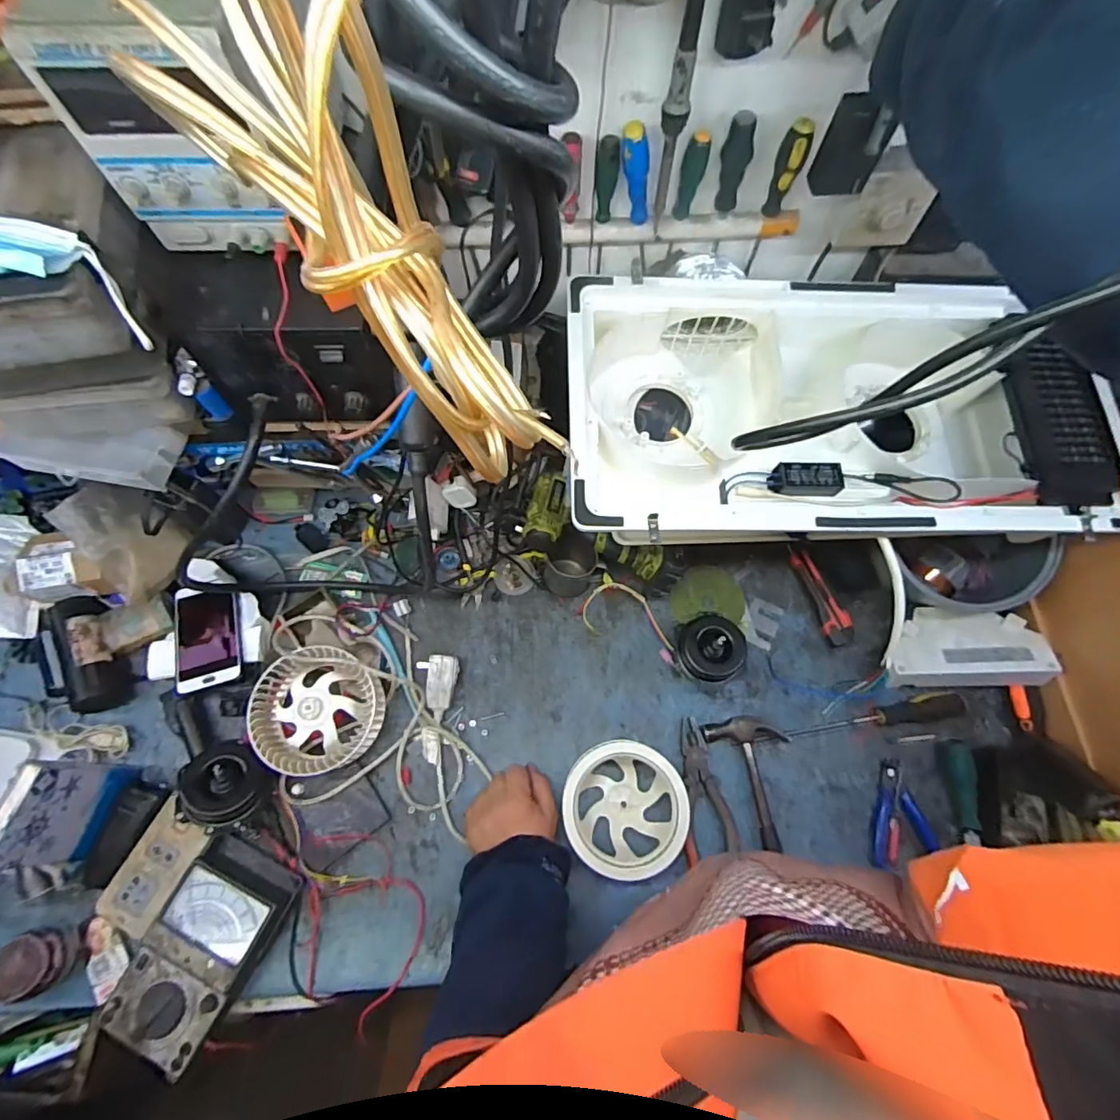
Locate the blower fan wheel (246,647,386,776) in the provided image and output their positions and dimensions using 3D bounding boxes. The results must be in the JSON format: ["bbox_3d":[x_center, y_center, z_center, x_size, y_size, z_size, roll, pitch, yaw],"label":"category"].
[{"bbox_3d":[-0.305,0.188,0.674,0.149,0.064,0.142,0,68,-1],"label":"blower fan wheel"}]

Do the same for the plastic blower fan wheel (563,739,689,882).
[{"bbox_3d":[0.075,0.292,0.641,0.137,0.066,0.139,0,68,-1],"label":"plastic blower fan wheel"}]

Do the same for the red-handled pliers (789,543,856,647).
[{"bbox_3d":[0.371,0.044,0.774,0.039,0.023,0.160,-16,69,-8],"label":"red-handled pliers"}]

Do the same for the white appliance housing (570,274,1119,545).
[{"bbox_3d":[0.271,-0.156,0.629,0.514,0.144,0.300,0,68,-1],"label":"white appliance housing"}]

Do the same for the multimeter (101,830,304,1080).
[{"bbox_3d":[-0.388,0.414,0.587,0.120,0.046,0.192,23,69,8],"label":"multimeter"}]

